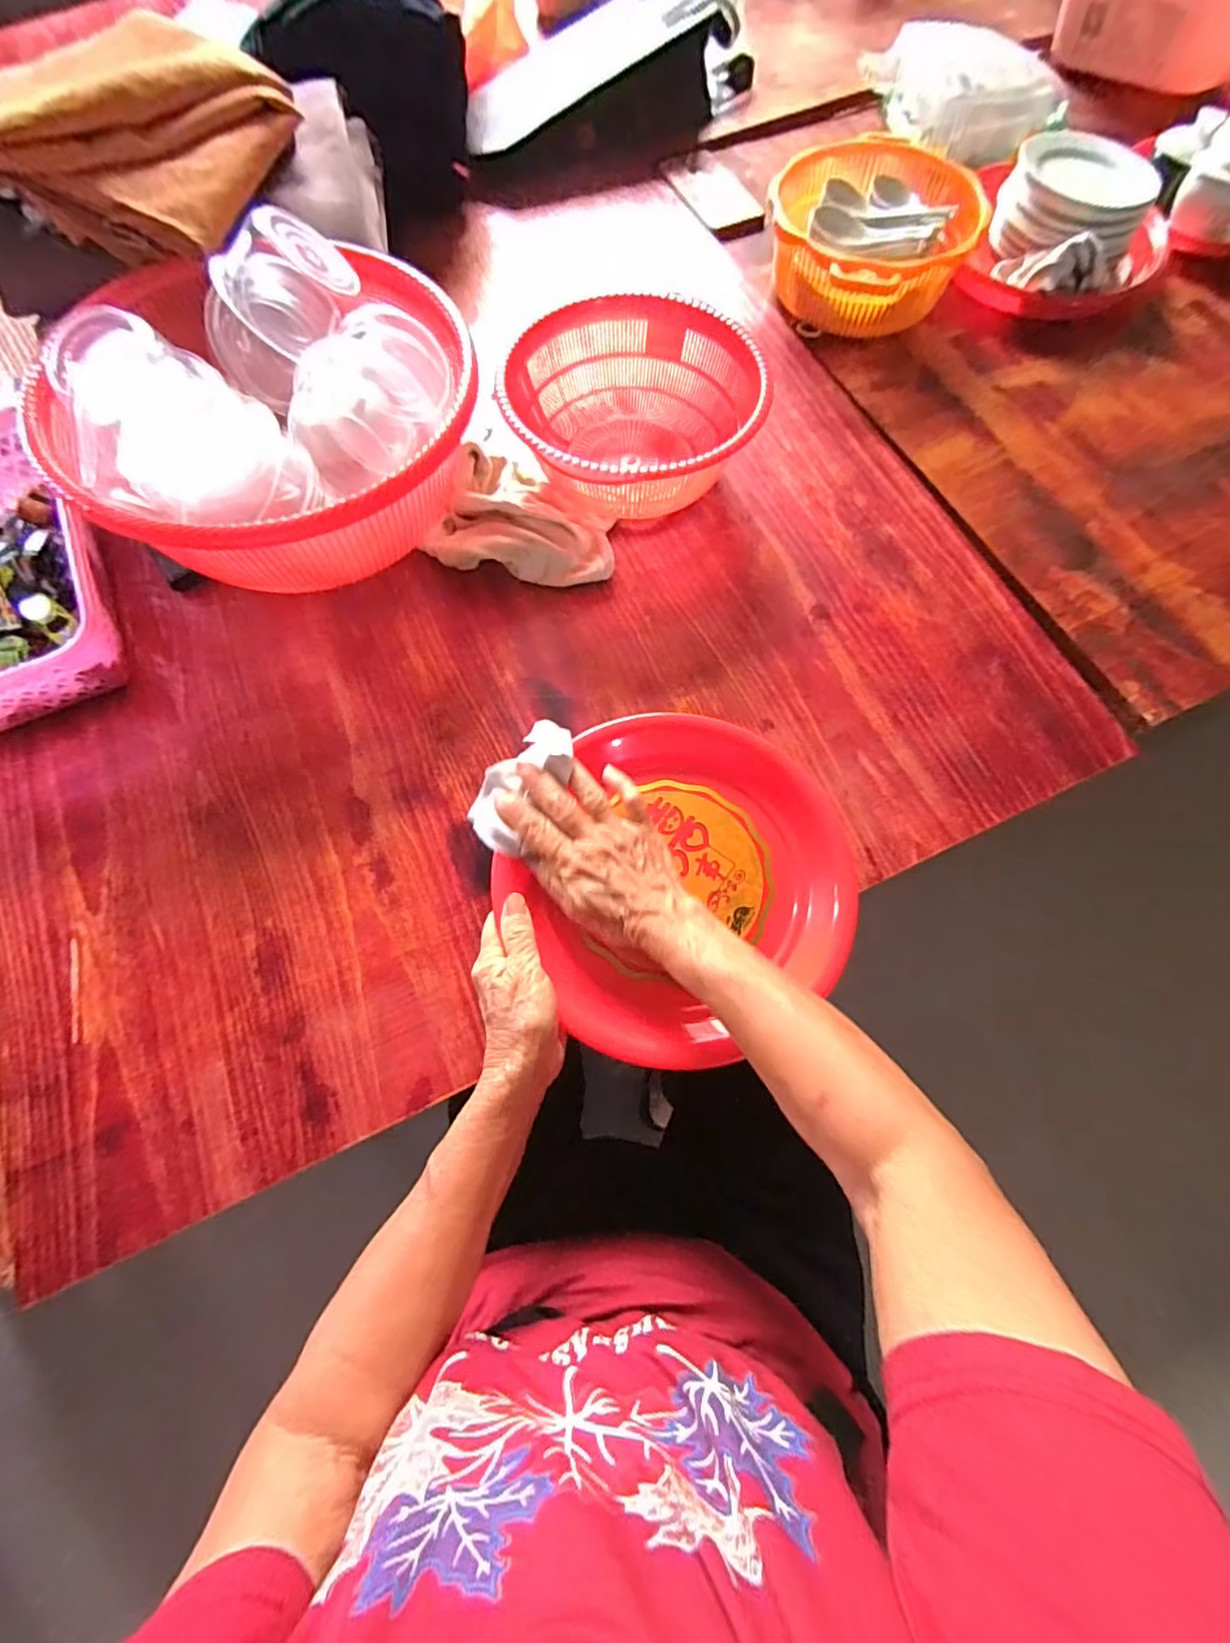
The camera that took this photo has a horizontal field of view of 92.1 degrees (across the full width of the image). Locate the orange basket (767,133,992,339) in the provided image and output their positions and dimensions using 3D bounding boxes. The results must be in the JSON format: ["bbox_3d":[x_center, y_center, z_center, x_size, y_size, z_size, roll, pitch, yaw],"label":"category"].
[{"bbox_3d":[0.274,-0.621,0.640,0.209,0.074,0.248,-1,71,2],"label":"orange basket"}]

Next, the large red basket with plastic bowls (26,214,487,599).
[{"bbox_3d":[-0.282,-0.331,0.518,0.323,0.159,0.293,-3,71,0],"label":"large red basket with plastic bowls"}]

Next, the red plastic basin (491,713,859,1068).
[{"bbox_3d":[0.049,0.031,0.449,0.246,0.040,0.253,-1,71,2],"label":"red plastic basin"}]

